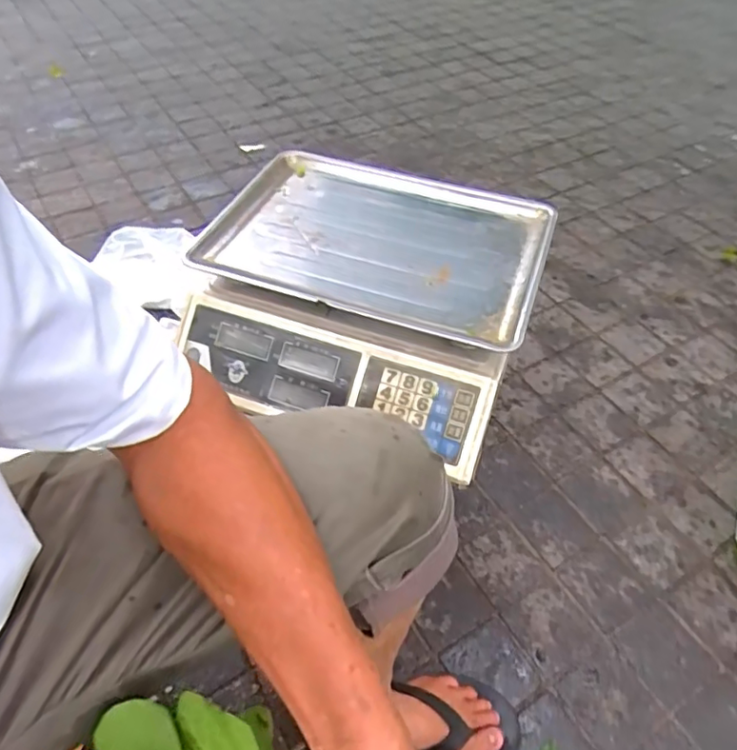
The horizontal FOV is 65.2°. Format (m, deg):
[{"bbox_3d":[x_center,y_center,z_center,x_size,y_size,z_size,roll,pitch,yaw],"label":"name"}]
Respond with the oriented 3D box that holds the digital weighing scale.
[{"bbox_3d":[-0.008,-0.096,0.606,0.342,0.096,0.318,17,50,10],"label":"digital weighing scale"}]

